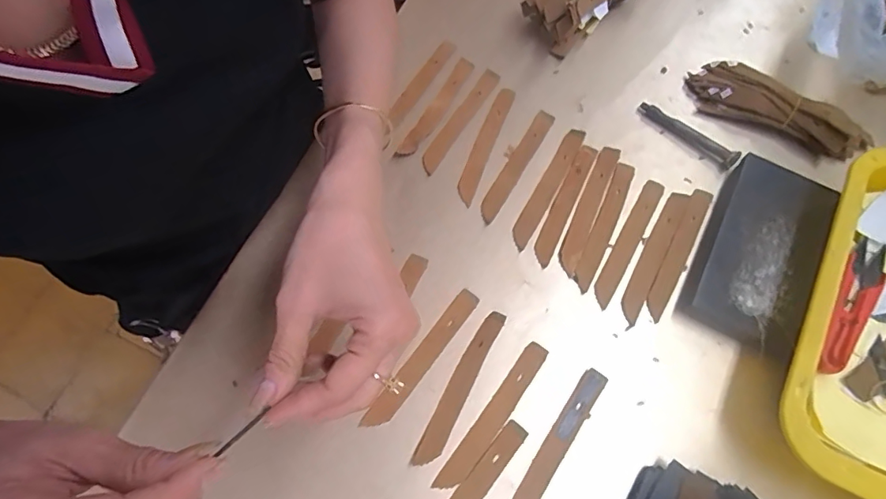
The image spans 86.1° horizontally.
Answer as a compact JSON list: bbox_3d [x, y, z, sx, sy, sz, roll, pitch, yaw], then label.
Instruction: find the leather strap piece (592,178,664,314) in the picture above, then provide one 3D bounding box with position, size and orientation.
[{"bbox_3d":[0.157,-0.008,0.402,0.018,0.004,0.125,29,72,11],"label":"leather strap piece"}]

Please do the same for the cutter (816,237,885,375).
[{"bbox_3d":[0.301,0.043,0.346,0.025,0.011,0.118,31,72,11],"label":"cutter"}]

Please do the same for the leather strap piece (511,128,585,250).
[{"bbox_3d":[0.093,-0.054,0.416,0.018,0.004,0.123,27,74,16],"label":"leather strap piece"}]

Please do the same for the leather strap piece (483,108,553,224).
[{"bbox_3d":[0.066,-0.076,0.429,0.017,0.005,0.123,30,72,11],"label":"leather strap piece"}]

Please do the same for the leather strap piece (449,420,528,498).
[{"bbox_3d":[0.016,0.173,0.329,0.018,0.004,0.123,39,74,14],"label":"leather strap piece"}]

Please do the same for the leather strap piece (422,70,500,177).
[{"bbox_3d":[0.015,-0.121,0.444,0.016,0.006,0.123,30,72,11],"label":"leather strap piece"}]

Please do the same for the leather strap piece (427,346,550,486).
[{"bbox_3d":[0.038,0.123,0.350,0.018,0.004,0.124,35,73,13],"label":"leather strap piece"}]

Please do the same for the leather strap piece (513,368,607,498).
[{"bbox_3d":[0.082,0.142,0.342,0.018,0.005,0.123,34,73,12],"label":"leather strap piece"}]

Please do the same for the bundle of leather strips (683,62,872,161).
[{"bbox_3d":[0.304,-0.131,0.431,0.155,0.030,0.043,28,72,10],"label":"bundle of leather strips"}]

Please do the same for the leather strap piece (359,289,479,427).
[{"bbox_3d":[-0.016,0.084,0.367,0.016,0.007,0.126,35,73,13],"label":"leather strap piece"}]

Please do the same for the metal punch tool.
[{"bbox_3d":[0.222,-0.106,0.431,0.095,0.012,0.016,42,75,15],"label":"metal punch tool"}]

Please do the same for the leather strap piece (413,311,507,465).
[{"bbox_3d":[0.013,0.102,0.356,0.018,0.010,0.122,26,71,10],"label":"leather strap piece"}]

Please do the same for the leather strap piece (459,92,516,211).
[{"bbox_3d":[0.038,-0.097,0.436,0.017,0.004,0.125,20,71,8],"label":"leather strap piece"}]

